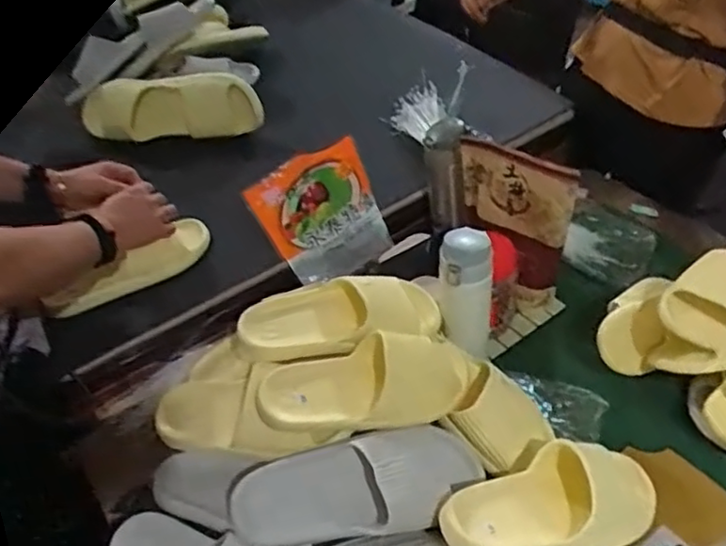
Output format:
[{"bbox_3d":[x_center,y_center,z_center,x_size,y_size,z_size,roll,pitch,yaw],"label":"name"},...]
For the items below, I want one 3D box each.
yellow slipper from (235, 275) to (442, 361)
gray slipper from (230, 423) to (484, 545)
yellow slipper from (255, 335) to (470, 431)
[{"bbox_3d":[-0.027,0.059,0.835,0.248,0.068,0.104,-8,44,0],"label":"yellow slipper"},{"bbox_3d":[-0.005,0.224,0.715,0.264,0.060,0.096,-12,44,-4],"label":"gray slipper"},{"bbox_3d":[0.006,0.132,0.771,0.247,0.058,0.097,-12,44,-5],"label":"yellow slipper"}]

